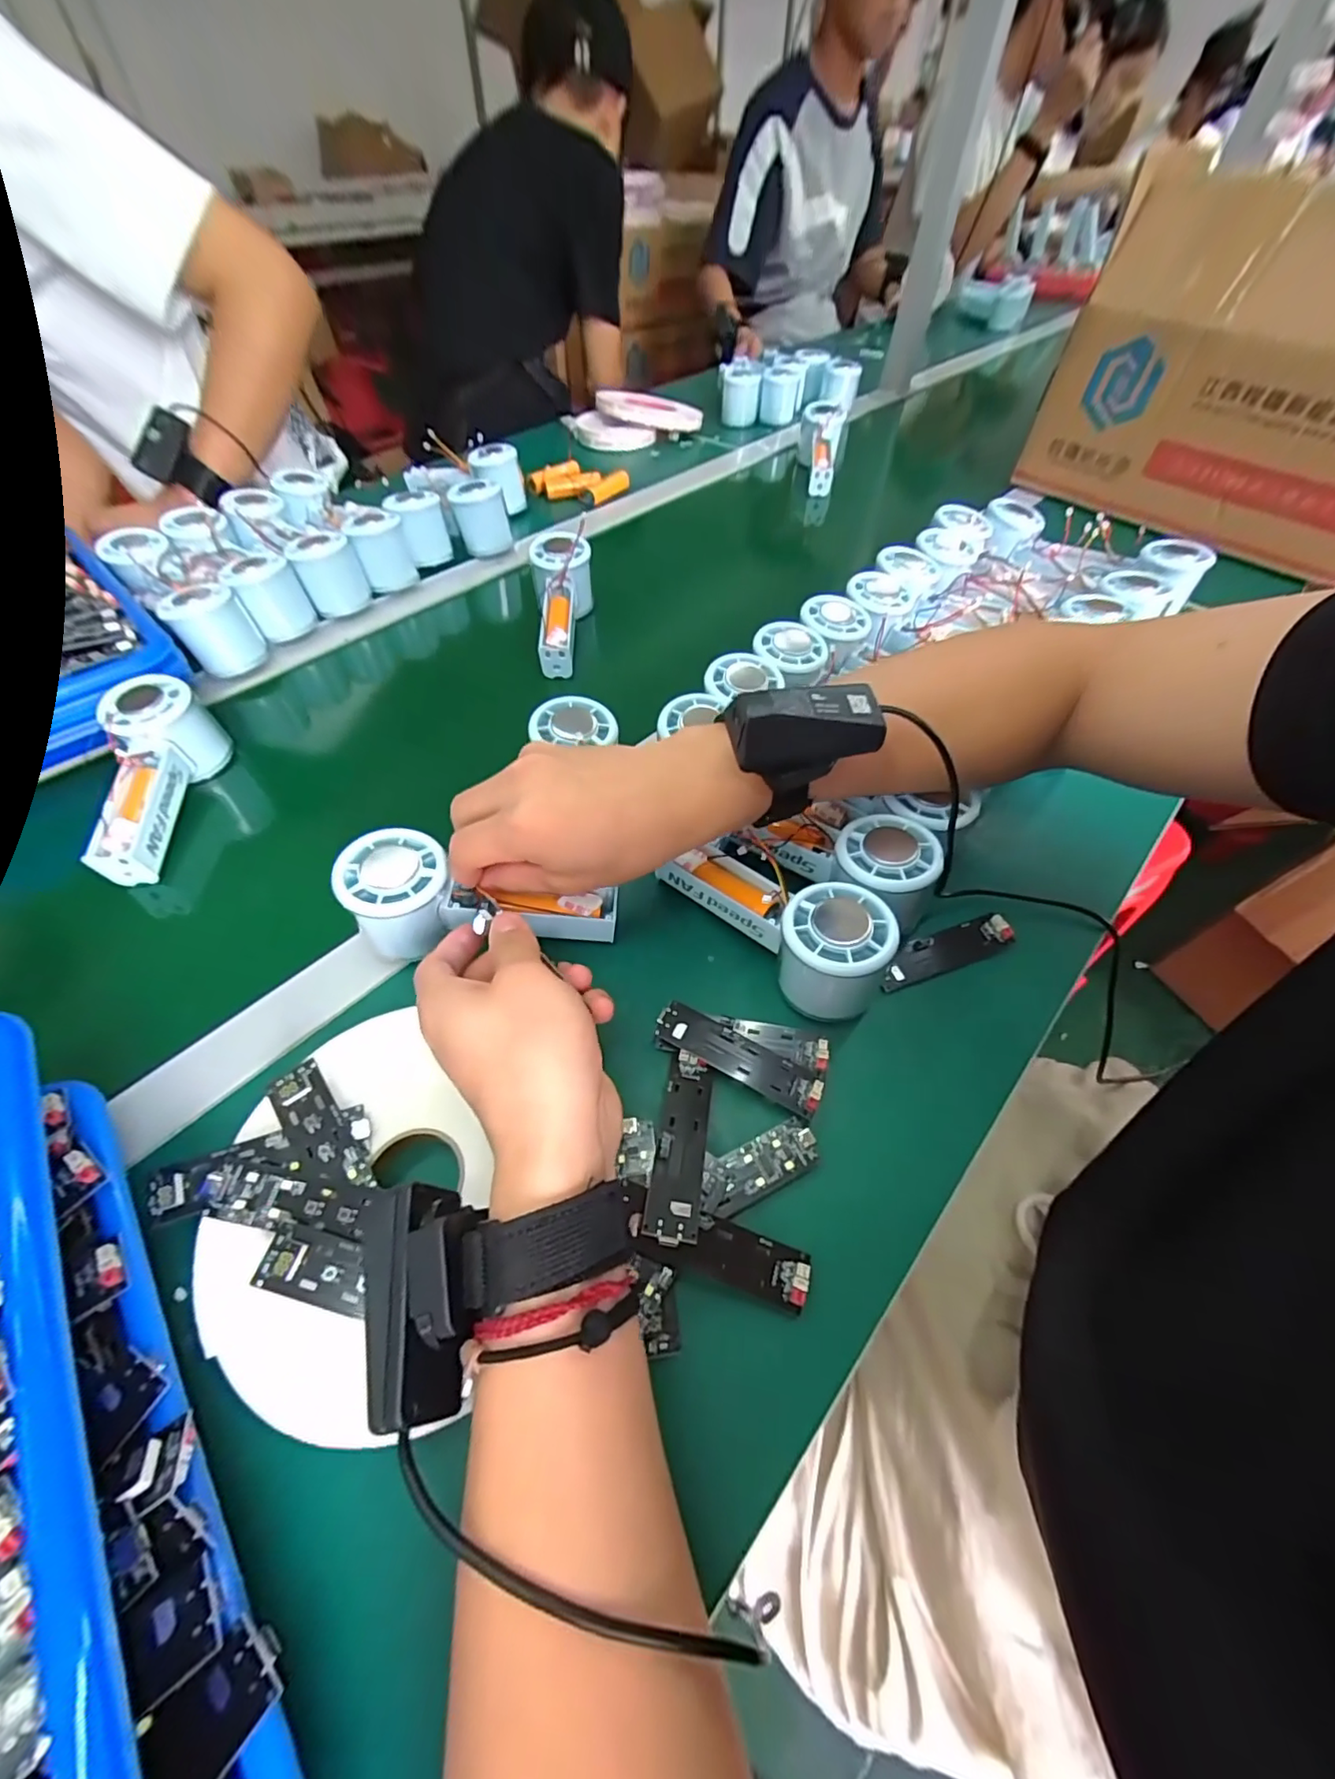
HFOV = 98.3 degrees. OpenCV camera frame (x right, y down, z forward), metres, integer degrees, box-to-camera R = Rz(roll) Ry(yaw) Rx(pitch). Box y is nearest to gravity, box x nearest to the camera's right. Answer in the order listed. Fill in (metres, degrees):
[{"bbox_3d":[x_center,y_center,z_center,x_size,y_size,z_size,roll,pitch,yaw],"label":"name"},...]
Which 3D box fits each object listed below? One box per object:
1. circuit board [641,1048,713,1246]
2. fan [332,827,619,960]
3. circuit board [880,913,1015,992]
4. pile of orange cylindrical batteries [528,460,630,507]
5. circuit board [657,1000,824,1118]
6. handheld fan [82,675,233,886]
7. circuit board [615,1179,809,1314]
[{"bbox_3d":[0.007,0.118,0.275,0.023,0.007,0.089,7,39,5],"label":"circuit board"},{"bbox_3d":[-0.108,0.010,0.335,0.150,0.052,0.055,12,53,-12],"label":"fan"},{"bbox_3d":[0.167,0.037,0.348,0.088,0.009,0.023,-16,56,-12],"label":"circuit board"},{"bbox_3d":[-0.111,-0.511,0.724,0.126,0.029,0.066,-5,54,-4],"label":"pile of orange cylindrical batteries"},{"bbox_3d":[0.037,0.089,0.307,0.090,0.009,0.023,24,57,16],"label":"circuit board"},{"bbox_3d":[-0.358,-0.078,0.394,0.038,0.062,0.141,-5,54,-5],"label":"handheld fan"},{"bbox_3d":[0.020,0.154,0.249,0.087,0.010,0.024,22,56,-1],"label":"circuit board"}]

